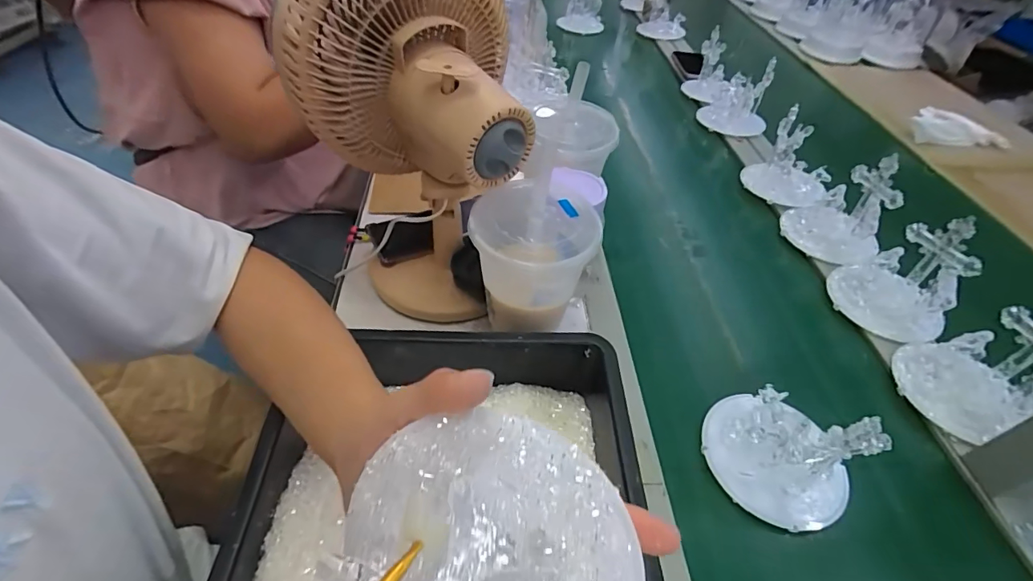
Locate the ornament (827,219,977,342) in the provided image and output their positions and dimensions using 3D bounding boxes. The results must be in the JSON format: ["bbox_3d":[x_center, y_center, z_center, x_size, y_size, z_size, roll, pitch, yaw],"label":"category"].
[{"bbox_3d":[0.466,-0.017,0.554,0.100,0.112,0.126,-29,55,-28],"label":"ornament"}]

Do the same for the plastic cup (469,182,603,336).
[{"bbox_3d":[0.015,-0.027,0.438,0.106,0.106,0.102,2,47,-3],"label":"plastic cup"}]

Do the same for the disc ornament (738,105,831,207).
[{"bbox_3d":[0.441,-0.213,0.729,0.123,0.120,0.111,25,50,18],"label":"disc ornament"}]

